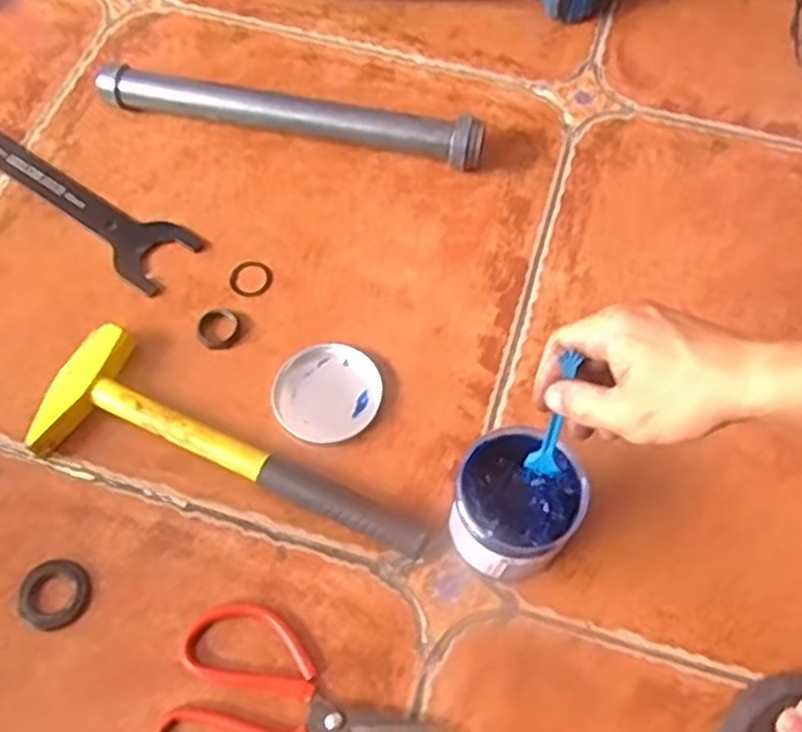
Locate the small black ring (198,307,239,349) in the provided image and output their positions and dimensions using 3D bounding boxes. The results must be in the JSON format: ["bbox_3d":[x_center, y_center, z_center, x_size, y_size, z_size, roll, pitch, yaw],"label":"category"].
[{"bbox_3d":[-0.154,-0.033,0.640,0.036,0.010,0.035,0,64,-1],"label":"small black ring"}]

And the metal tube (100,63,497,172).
[{"bbox_3d":[-0.105,-0.235,0.718,0.363,0.047,0.033,11,65,5],"label":"metal tube"}]

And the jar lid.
[{"bbox_3d":[-0.057,0.020,0.614,0.077,0.020,0.084,0,64,-1],"label":"jar lid"}]

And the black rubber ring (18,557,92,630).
[{"bbox_3d":[-0.248,0.162,0.547,0.047,0.011,0.049,0,64,-1],"label":"black rubber ring"}]

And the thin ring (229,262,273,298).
[{"bbox_3d":[-0.131,-0.076,0.669,0.037,0.004,0.034,0,64,-1],"label":"thin ring"}]

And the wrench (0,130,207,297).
[{"bbox_3d":[-0.331,-0.176,0.715,0.331,0.007,0.069,33,69,14],"label":"wrench"}]

